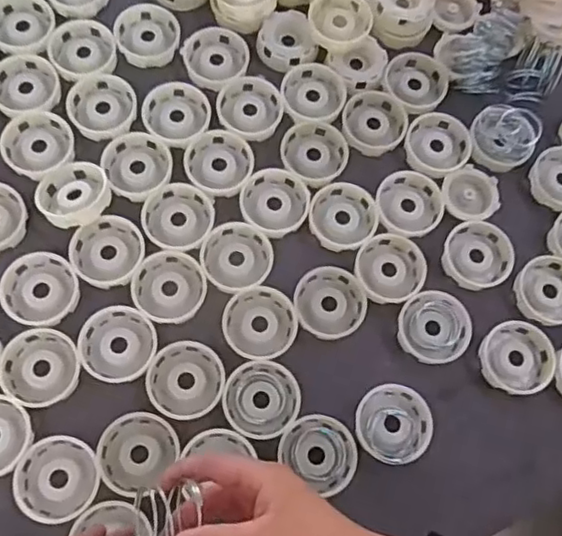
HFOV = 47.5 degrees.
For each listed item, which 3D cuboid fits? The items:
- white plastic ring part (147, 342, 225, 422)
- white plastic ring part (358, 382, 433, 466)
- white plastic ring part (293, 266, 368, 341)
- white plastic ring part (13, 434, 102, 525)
[{"bbox_3d":[-0.078,0.093,0.532,0.062,0.013,0.062,23,72,1],"label":"white plastic ring part"},{"bbox_3d":[0.093,0.126,0.522,0.063,0.021,0.062,2,73,-5],"label":"white plastic ring part"},{"bbox_3d":[0.043,0.030,0.556,0.060,0.012,0.064,2,73,-5],"label":"white plastic ring part"},{"bbox_3d":[-0.173,0.164,0.498,0.061,0.012,0.063,2,73,-5],"label":"white plastic ring part"}]

